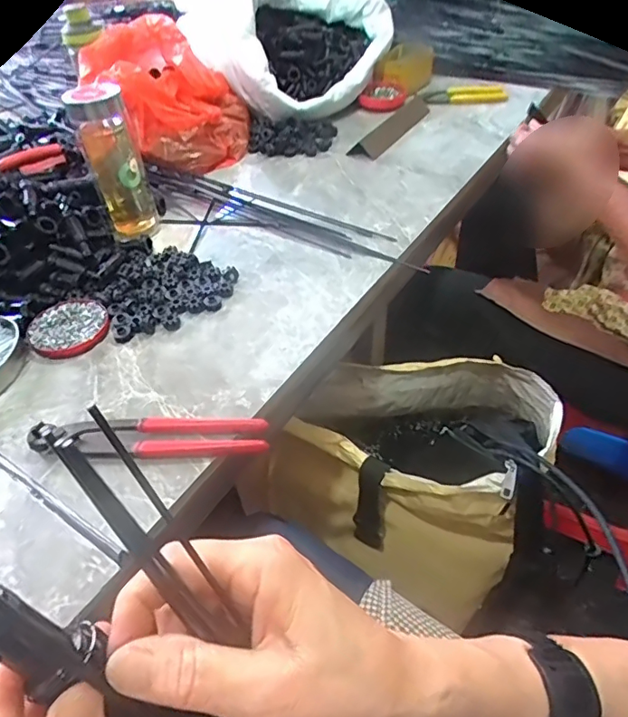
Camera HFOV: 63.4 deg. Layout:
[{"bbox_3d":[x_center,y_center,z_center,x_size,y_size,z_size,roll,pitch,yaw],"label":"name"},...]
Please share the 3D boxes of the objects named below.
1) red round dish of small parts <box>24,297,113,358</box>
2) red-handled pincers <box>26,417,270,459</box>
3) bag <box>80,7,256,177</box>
[{"bbox_3d":[-0.264,-0.033,0.550,0.080,0.013,0.075,-2,46,2],"label":"red round dish of small parts"},{"bbox_3d":[-0.140,0.067,0.436,0.197,0.019,0.035,-1,46,3],"label":"red-handled pincers"},{"bbox_3d":[-0.238,-0.431,0.820,0.245,0.145,0.284,-12,46,-8],"label":"bag"}]

